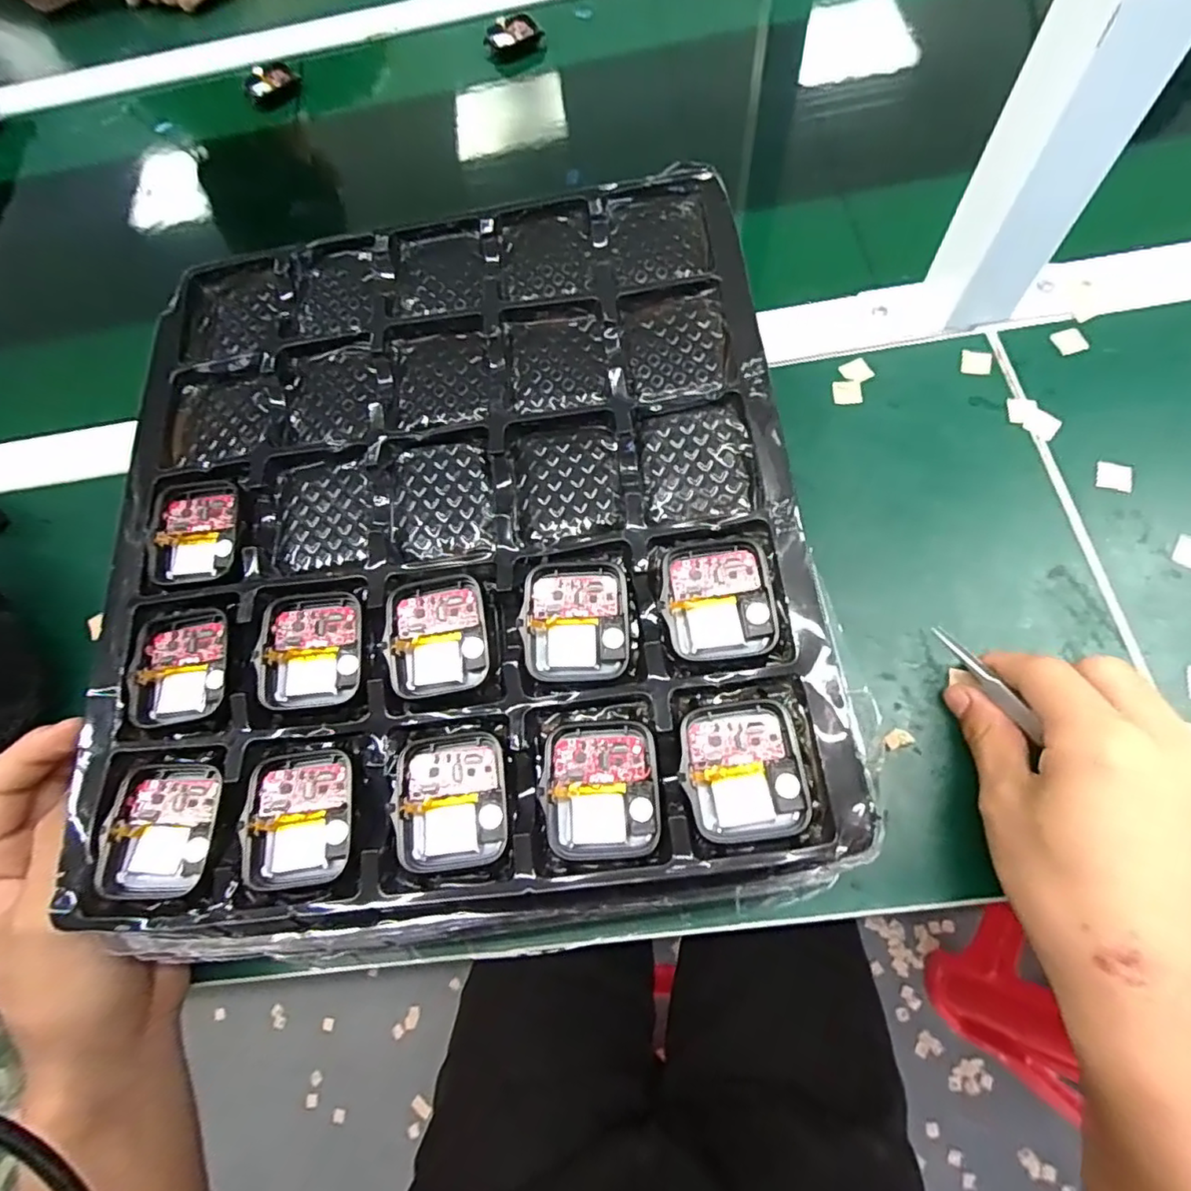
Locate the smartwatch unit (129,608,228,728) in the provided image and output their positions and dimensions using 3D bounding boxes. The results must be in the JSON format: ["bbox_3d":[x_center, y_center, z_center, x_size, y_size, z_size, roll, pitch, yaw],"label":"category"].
[{"bbox_3d":[-0.155,0.027,0.228,0.033,0.012,0.041,-9,67,3],"label":"smartwatch unit"}]

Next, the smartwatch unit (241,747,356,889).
[{"bbox_3d":[-0.099,0.075,0.205,0.035,0.008,0.043,-8,67,4],"label":"smartwatch unit"}]

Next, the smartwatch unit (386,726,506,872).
[{"bbox_3d":[-0.048,0.068,0.204,0.036,0.010,0.044,-8,67,4],"label":"smartwatch unit"}]

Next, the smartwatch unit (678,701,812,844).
[{"bbox_3d":[0.047,0.057,0.196,0.037,0.012,0.041,-9,67,3],"label":"smartwatch unit"}]

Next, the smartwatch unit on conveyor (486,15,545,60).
[{"bbox_3d":[-0.073,-0.490,0.530,0.048,0.018,0.034,-25,67,-3],"label":"smartwatch unit on conveyor"}]

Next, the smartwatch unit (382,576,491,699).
[{"bbox_3d":[-0.057,0.014,0.221,0.037,0.013,0.040,-15,67,1],"label":"smartwatch unit"}]

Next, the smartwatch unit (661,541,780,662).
[{"bbox_3d":[0.043,0.001,0.213,0.037,0.012,0.040,-6,67,5],"label":"smartwatch unit"}]

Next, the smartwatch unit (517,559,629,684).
[{"bbox_3d":[-0.007,0.008,0.217,0.036,0.015,0.042,-4,67,5],"label":"smartwatch unit"}]

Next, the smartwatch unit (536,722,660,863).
[{"bbox_3d":[0.002,0.064,0.198,0.037,0.011,0.042,-2,68,6],"label":"smartwatch unit"}]

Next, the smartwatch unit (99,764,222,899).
[{"bbox_3d":[-0.148,0.080,0.208,0.034,0.010,0.042,-3,68,6],"label":"smartwatch unit"}]

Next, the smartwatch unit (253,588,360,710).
[{"bbox_3d":[-0.105,0.019,0.223,0.036,0.010,0.043,-6,67,4],"label":"smartwatch unit"}]

